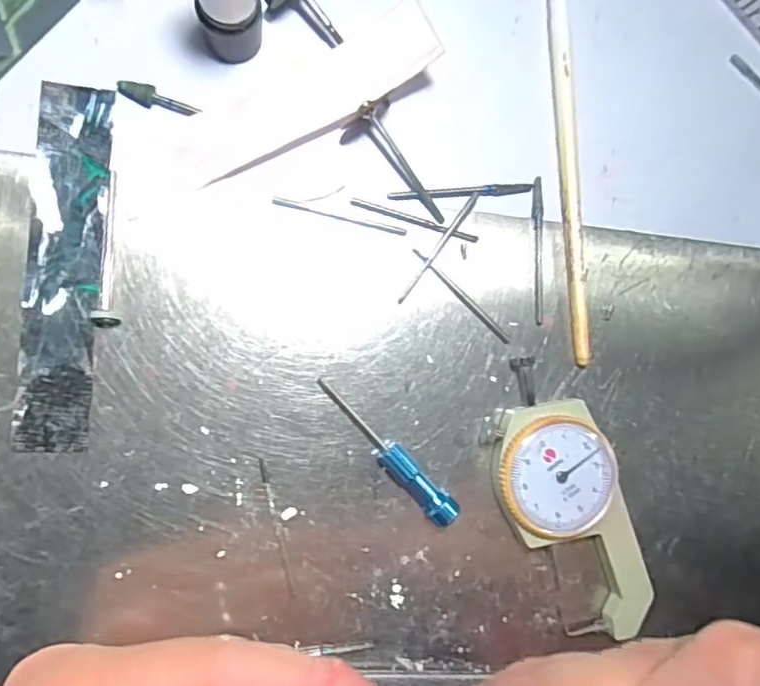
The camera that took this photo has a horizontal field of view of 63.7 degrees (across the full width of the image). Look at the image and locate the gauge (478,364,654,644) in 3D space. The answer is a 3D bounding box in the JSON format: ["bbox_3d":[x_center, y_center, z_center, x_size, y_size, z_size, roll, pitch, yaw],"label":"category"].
[{"bbox_3d":[0.060,0.052,0.200,0.038,0.013,0.091,-26,93,-8],"label":"gauge"}]

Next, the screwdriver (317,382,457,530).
[{"bbox_3d":[0.002,0.034,0.191,0.009,0.011,0.058,-44,96,-7],"label":"screwdriver"}]

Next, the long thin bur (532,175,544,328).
[{"bbox_3d":[0.054,-0.031,0.205,0.004,0.004,0.049,1,89,-9],"label":"long thin bur"}]

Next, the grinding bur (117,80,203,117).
[{"bbox_3d":[-0.068,-0.075,0.188,0.025,0.005,0.006,12,87,-9],"label":"grinding bur"}]

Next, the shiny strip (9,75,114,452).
[{"bbox_3d":[-0.095,-0.023,0.184,0.020,0.004,0.109,4,89,-9],"label":"shiny strip"}]

